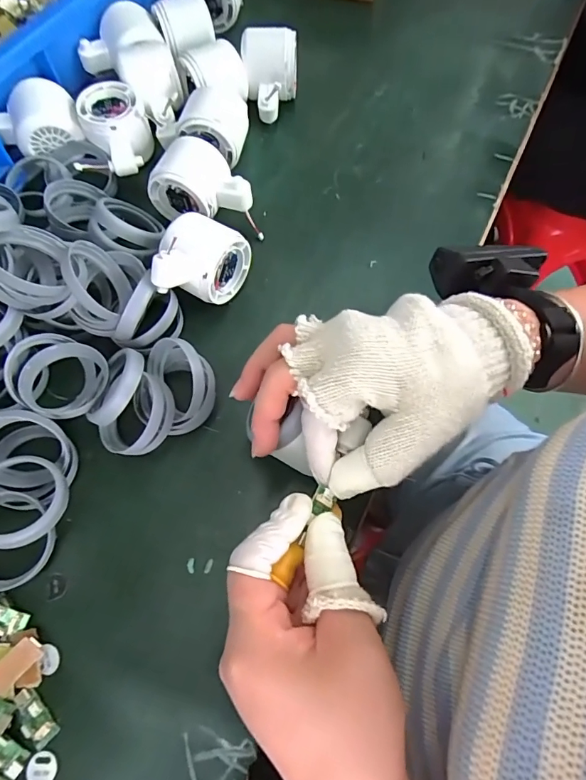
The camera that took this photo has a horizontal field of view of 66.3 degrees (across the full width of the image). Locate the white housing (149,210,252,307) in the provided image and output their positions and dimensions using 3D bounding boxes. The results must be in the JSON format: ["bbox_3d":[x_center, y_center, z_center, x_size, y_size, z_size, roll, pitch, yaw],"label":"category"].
[{"bbox_3d":[-0.074,-0.097,0.349,0.052,0.058,0.073,25,69,10],"label":"white housing"}]

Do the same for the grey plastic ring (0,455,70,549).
[{"bbox_3d":[-0.181,0.074,0.293,0.059,0.019,0.059,14,55,-20],"label":"grey plastic ring"}]

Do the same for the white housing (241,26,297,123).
[{"bbox_3d":[-0.023,-0.305,0.442,0.053,0.058,0.071,-1,67,-1],"label":"white housing"}]

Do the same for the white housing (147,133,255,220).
[{"bbox_3d":[-0.073,-0.175,0.385,0.081,0.052,0.056,19,68,7],"label":"white housing"}]

